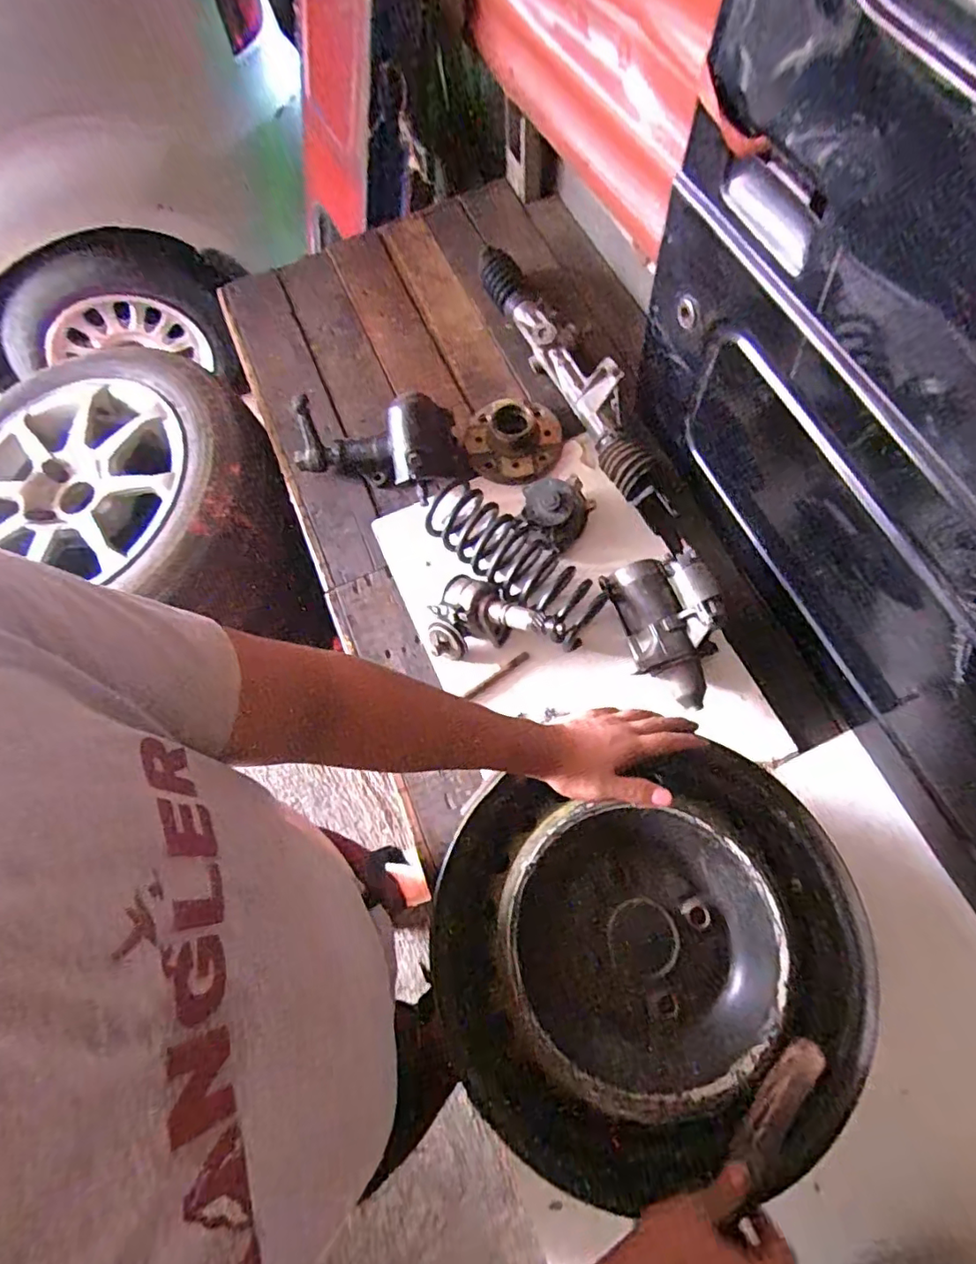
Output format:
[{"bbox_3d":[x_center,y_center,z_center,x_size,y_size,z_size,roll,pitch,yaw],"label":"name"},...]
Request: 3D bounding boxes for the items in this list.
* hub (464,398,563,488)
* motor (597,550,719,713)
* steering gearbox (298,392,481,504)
[{"bbox_3d":[0.039,-0.285,0.855,0.145,0.067,0.136,-14,71,-4],"label":"hub"},{"bbox_3d":[0.224,0.002,0.721,0.120,0.087,0.193,-13,71,-4],"label":"motor"},{"bbox_3d":[-0.158,-0.259,0.826,0.243,0.113,0.105,5,70,16],"label":"steering gearbox"}]

